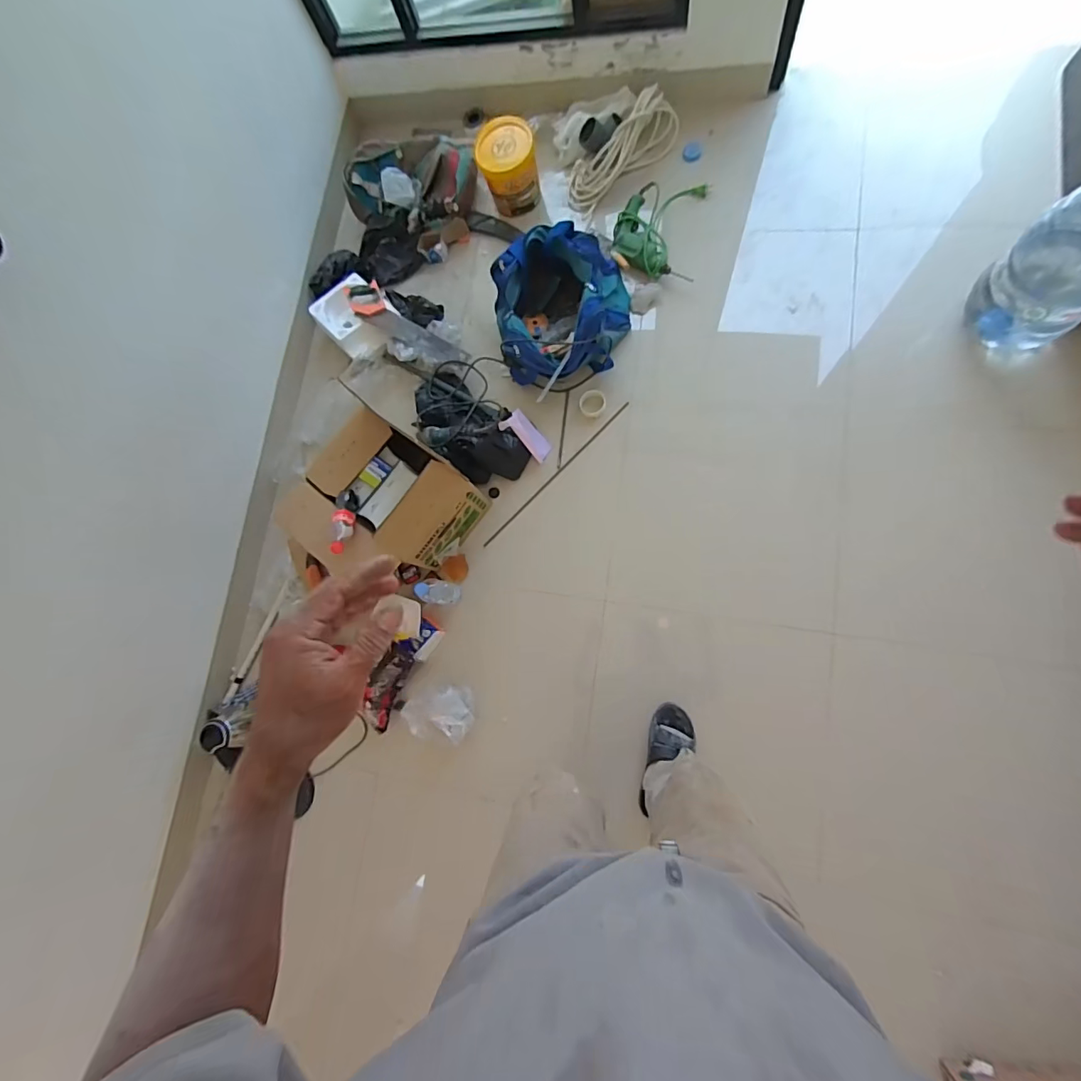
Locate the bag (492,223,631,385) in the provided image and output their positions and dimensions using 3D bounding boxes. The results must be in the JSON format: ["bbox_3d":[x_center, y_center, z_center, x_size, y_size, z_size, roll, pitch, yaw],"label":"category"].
[{"bbox_3d":[0.056,-0.667,1.418,0.397,0.177,0.426,-4,83,9],"label":"bag"}]

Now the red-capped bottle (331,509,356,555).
[{"bbox_3d":[-0.513,-0.022,1.250,0.047,0.047,0.125,0,63,6],"label":"red-capped bottle"}]

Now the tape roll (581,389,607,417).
[{"bbox_3d":[0.158,-0.413,1.458,0.076,0.022,0.084,5,86,6],"label":"tape roll"}]

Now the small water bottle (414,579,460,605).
[{"bbox_3d":[-0.286,0.147,1.371,0.081,0.209,0.076,0,86,6],"label":"small water bottle"}]

